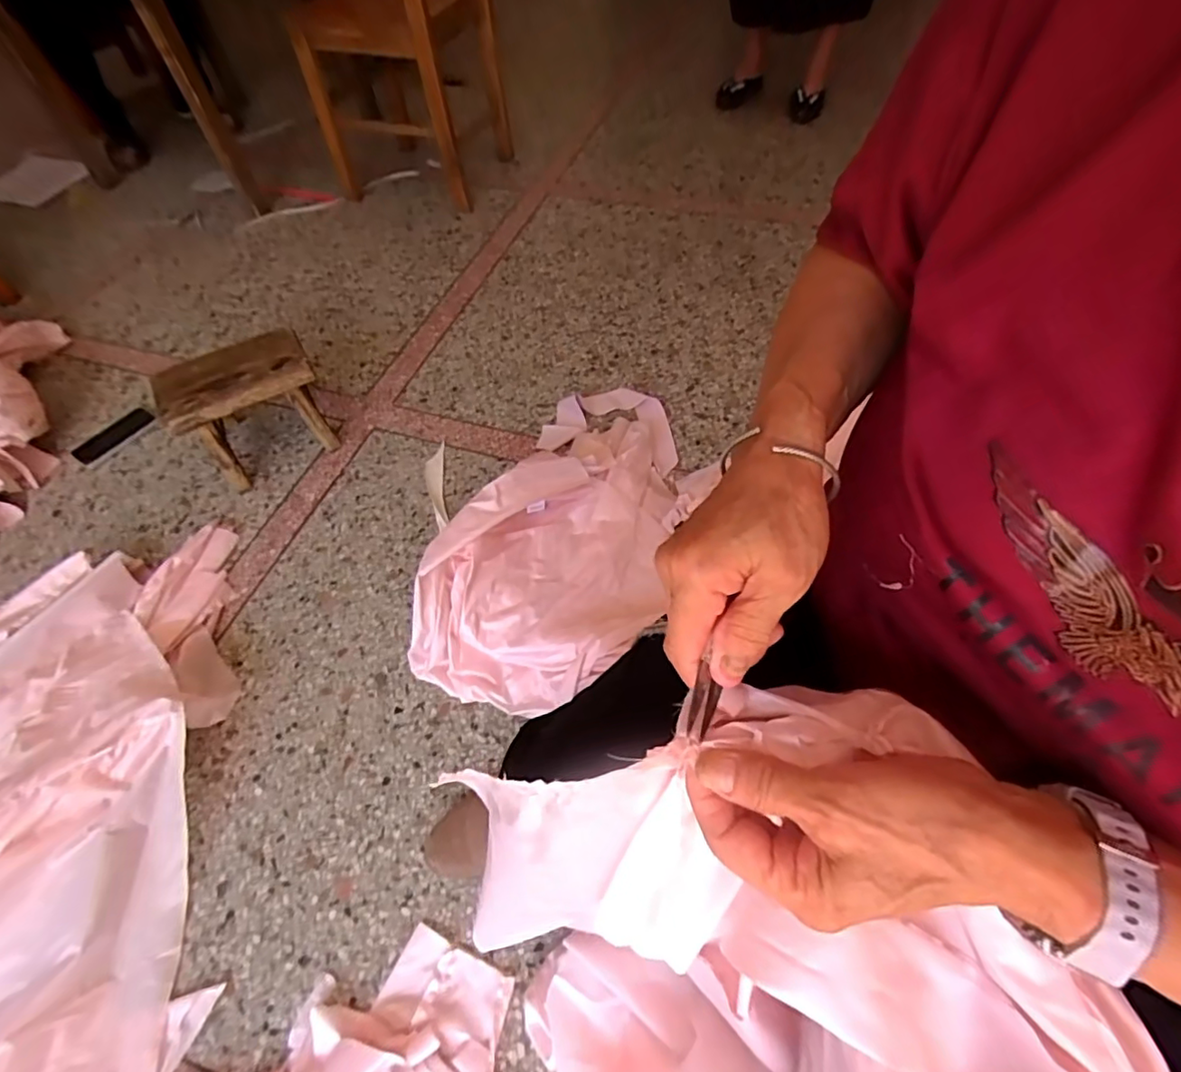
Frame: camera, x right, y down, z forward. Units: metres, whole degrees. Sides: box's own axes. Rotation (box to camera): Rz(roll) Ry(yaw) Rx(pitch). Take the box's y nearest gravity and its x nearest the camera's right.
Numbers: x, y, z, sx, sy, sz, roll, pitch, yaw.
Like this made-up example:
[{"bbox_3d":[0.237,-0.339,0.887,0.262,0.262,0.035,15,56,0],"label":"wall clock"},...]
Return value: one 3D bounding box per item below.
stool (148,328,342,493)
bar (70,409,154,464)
[{"bbox_3d":[-0.641,-0.241,1.074,0.254,0.187,0.176,-30,60,-16],"label":"stool"},{"bbox_3d":[-1.013,-0.216,1.198,0.076,0.009,0.161,29,62,20],"label":"bar"}]

